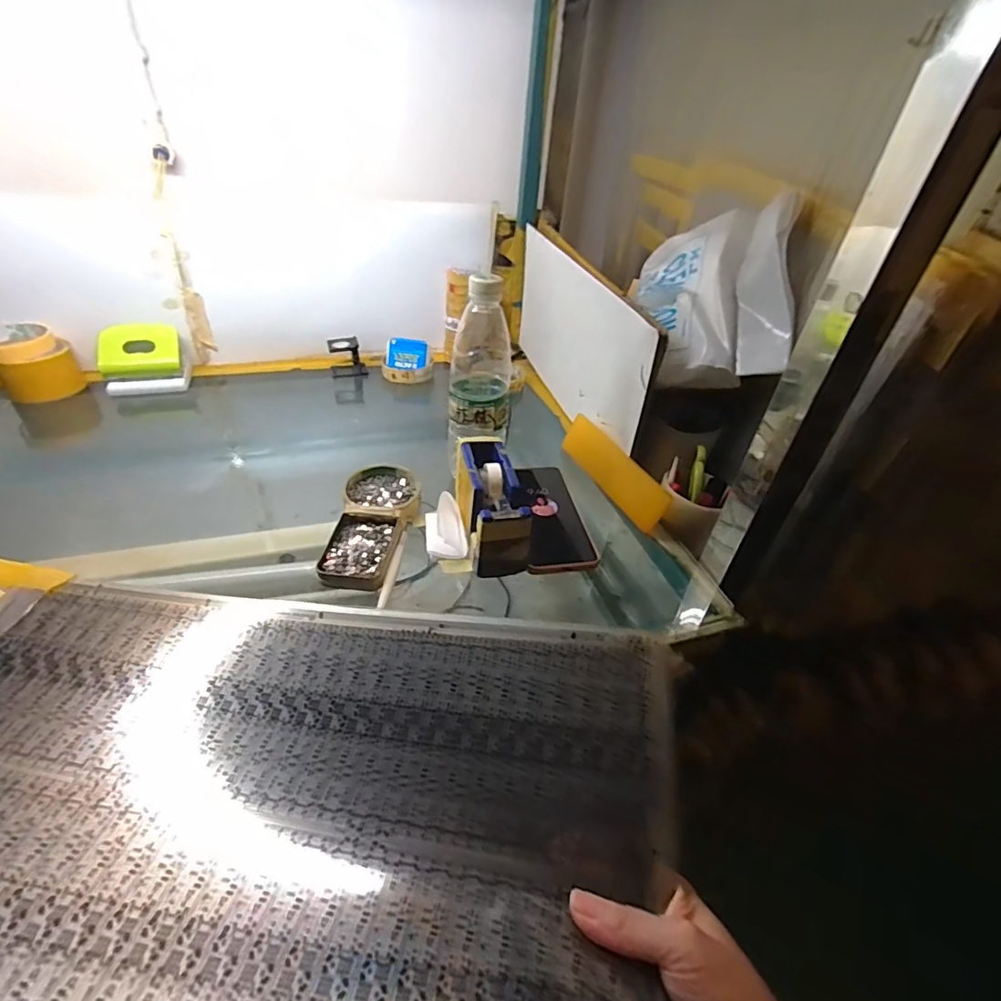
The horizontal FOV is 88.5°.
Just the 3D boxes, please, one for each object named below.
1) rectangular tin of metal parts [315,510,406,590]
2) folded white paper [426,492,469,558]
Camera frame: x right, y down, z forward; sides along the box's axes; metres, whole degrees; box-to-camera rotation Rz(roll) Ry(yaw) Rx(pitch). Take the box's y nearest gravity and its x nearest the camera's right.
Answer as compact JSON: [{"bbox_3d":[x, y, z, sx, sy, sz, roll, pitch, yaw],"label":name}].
[{"bbox_3d":[-0.134,0.047,0.493,0.065,0.015,0.091,6,38,2],"label":"rectangular tin of metal parts"},{"bbox_3d":[-0.055,0.025,0.519,0.039,0.029,0.062,-2,39,-8],"label":"folded white paper"}]

